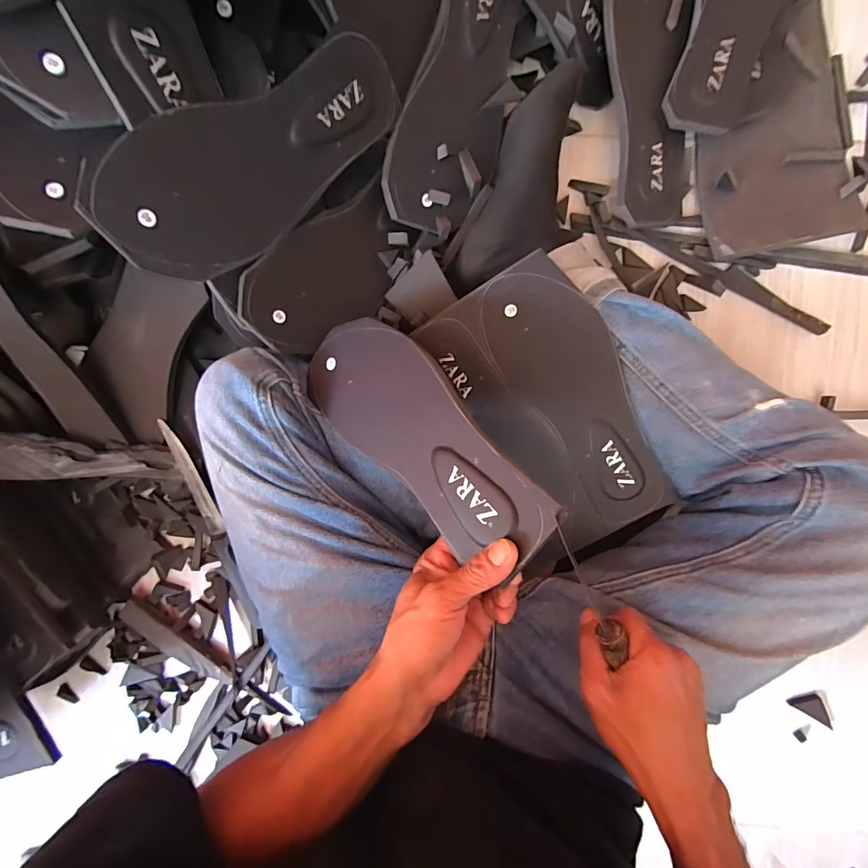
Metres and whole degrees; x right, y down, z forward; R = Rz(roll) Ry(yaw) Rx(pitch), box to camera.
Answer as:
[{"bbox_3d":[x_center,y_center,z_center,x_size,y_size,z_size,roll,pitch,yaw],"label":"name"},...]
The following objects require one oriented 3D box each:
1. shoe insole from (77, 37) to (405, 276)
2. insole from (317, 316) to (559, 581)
[{"bbox_3d":[-0.132,-0.212,0.328,0.253,0.010,0.100,-40,133,-17],"label":"shoe insole"},{"bbox_3d":[-0.015,-0.006,0.319,0.249,0.006,0.096,41,105,28],"label":"insole"}]

